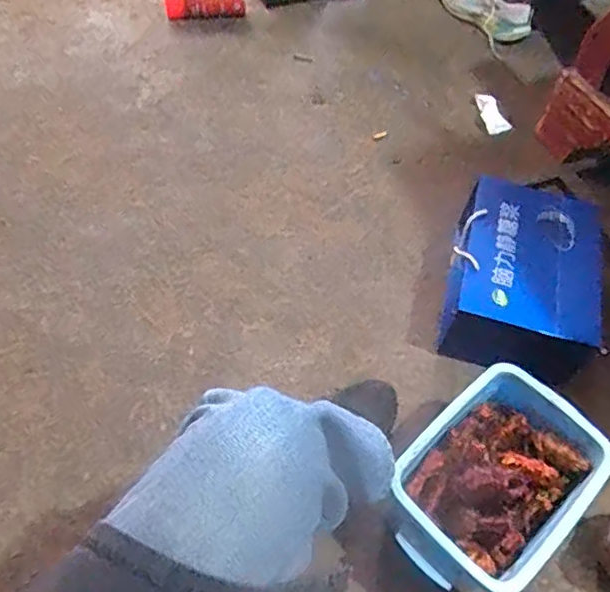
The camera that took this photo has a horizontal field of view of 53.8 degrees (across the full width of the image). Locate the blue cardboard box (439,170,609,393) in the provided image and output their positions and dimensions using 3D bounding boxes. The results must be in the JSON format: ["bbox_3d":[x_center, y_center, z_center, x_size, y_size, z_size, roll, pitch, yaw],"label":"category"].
[{"bbox_3d":[0.358,-0.021,1.024,0.227,0.134,0.350,14,57,4],"label":"blue cardboard box"}]

